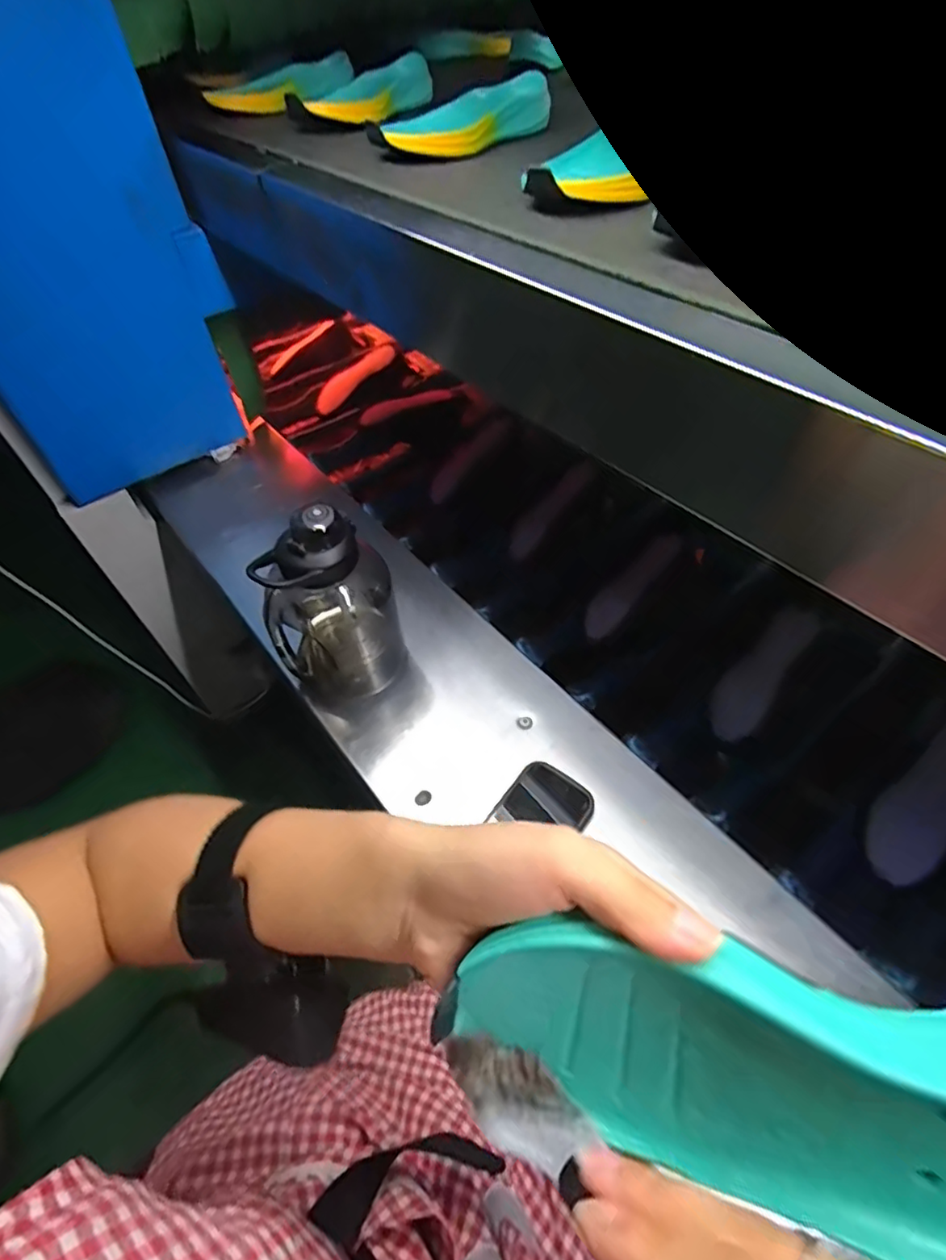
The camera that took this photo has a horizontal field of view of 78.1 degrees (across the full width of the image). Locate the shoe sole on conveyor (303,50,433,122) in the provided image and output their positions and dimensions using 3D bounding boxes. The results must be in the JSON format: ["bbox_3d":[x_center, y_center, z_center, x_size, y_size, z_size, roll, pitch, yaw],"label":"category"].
[{"bbox_3d":[-0.113,-0.657,0.711,0.069,0.030,0.214,25,61,18],"label":"shoe sole on conveyor"}]

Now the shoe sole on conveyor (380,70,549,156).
[{"bbox_3d":[-0.001,-0.536,0.623,0.072,0.045,0.212,38,66,24],"label":"shoe sole on conveyor"}]

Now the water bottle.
[{"bbox_3d":[-0.160,-0.018,0.623,0.116,0.231,0.129,-33,61,-17],"label":"water bottle"}]

